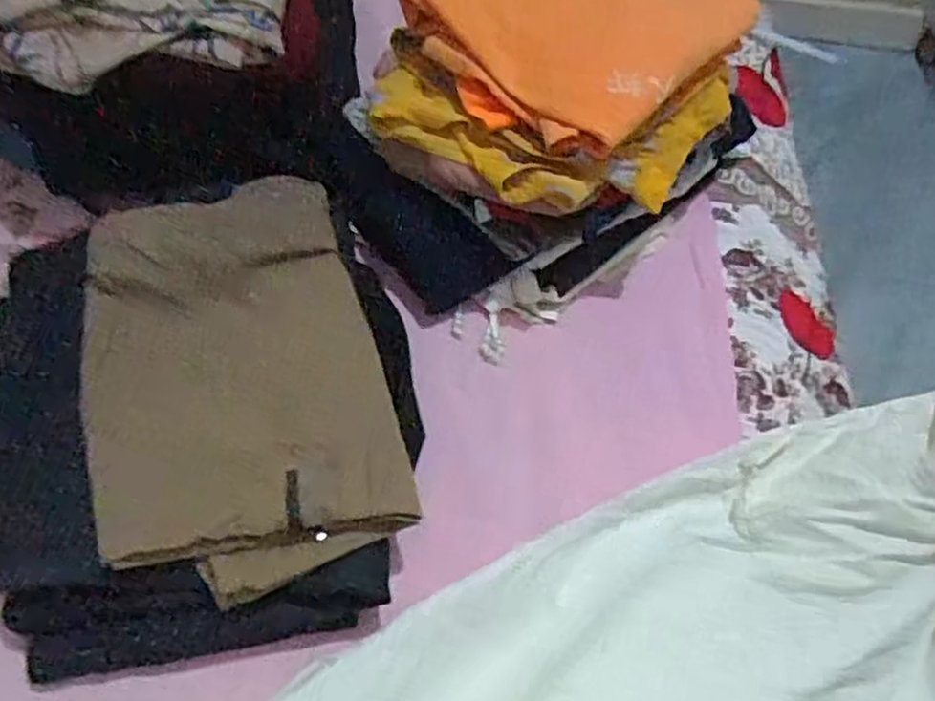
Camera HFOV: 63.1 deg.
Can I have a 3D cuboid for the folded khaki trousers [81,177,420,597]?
[{"bbox_3d":[-0.159,0.014,0.533,0.208,0.048,0.297,-10,61,-12],"label":"folded khaki trousers"}]

